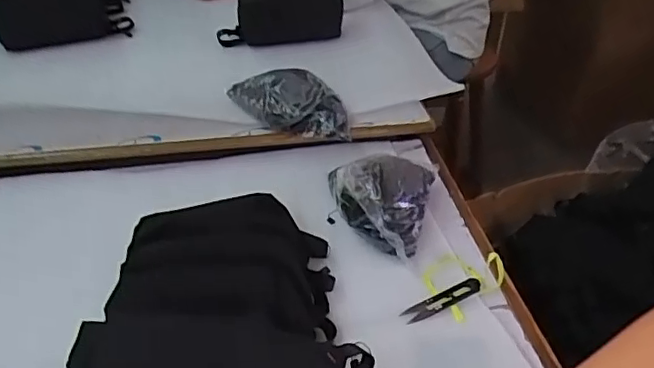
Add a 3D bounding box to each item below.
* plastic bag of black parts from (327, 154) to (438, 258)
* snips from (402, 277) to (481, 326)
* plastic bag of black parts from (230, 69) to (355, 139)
[{"bbox_3d":[0.068,0.005,0.731,0.118,0.088,0.157,13,37,14],"label":"plastic bag of black parts"},{"bbox_3d":[0.126,0.125,0.639,0.105,0.005,0.021,-18,41,-26],"label":"snips"},{"bbox_3d":[-0.053,-0.126,0.859,0.175,0.070,0.114,31,44,33],"label":"plastic bag of black parts"}]

